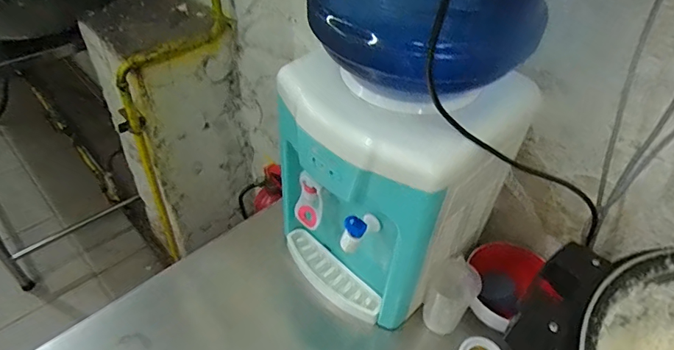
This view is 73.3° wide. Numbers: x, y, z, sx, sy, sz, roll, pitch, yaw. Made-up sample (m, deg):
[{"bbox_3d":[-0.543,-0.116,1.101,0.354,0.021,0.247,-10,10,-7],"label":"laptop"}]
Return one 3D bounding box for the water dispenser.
[{"bbox_3d":[0.079,0.013,0.691,0.260,0.364,0.255,-31,54,-30],"label":"water dispenser"}]

